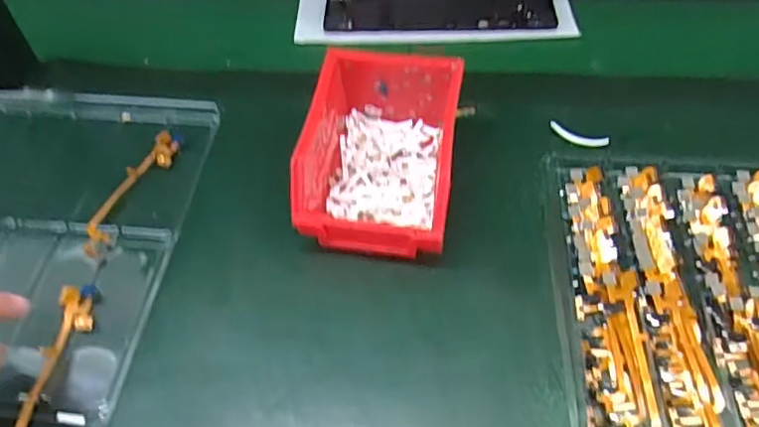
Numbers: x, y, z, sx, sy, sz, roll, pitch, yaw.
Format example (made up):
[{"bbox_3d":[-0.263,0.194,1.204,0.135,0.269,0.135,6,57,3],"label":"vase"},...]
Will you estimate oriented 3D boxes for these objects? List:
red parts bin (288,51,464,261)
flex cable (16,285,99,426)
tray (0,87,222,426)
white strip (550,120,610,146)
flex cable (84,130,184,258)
[{"bbox_3d":[0.002,-0.045,0.432,0.102,0.071,0.146,6,53,7],"label":"red parts bin"},{"bbox_3d":[-0.203,0.102,0.366,0.027,0.009,0.129,-6,52,-2],"label":"flex cable"},{"bbox_3d":[-0.267,0.006,0.448,0.232,0.019,0.285,4,52,5],"label":"tray"},{"bbox_3d":[0.165,-0.065,0.482,0.048,0.004,0.012,20,54,16],"label":"white strip"},{"bbox_3d":[-0.196,-0.019,0.460,0.025,0.008,0.124,15,54,13],"label":"flex cable"}]

